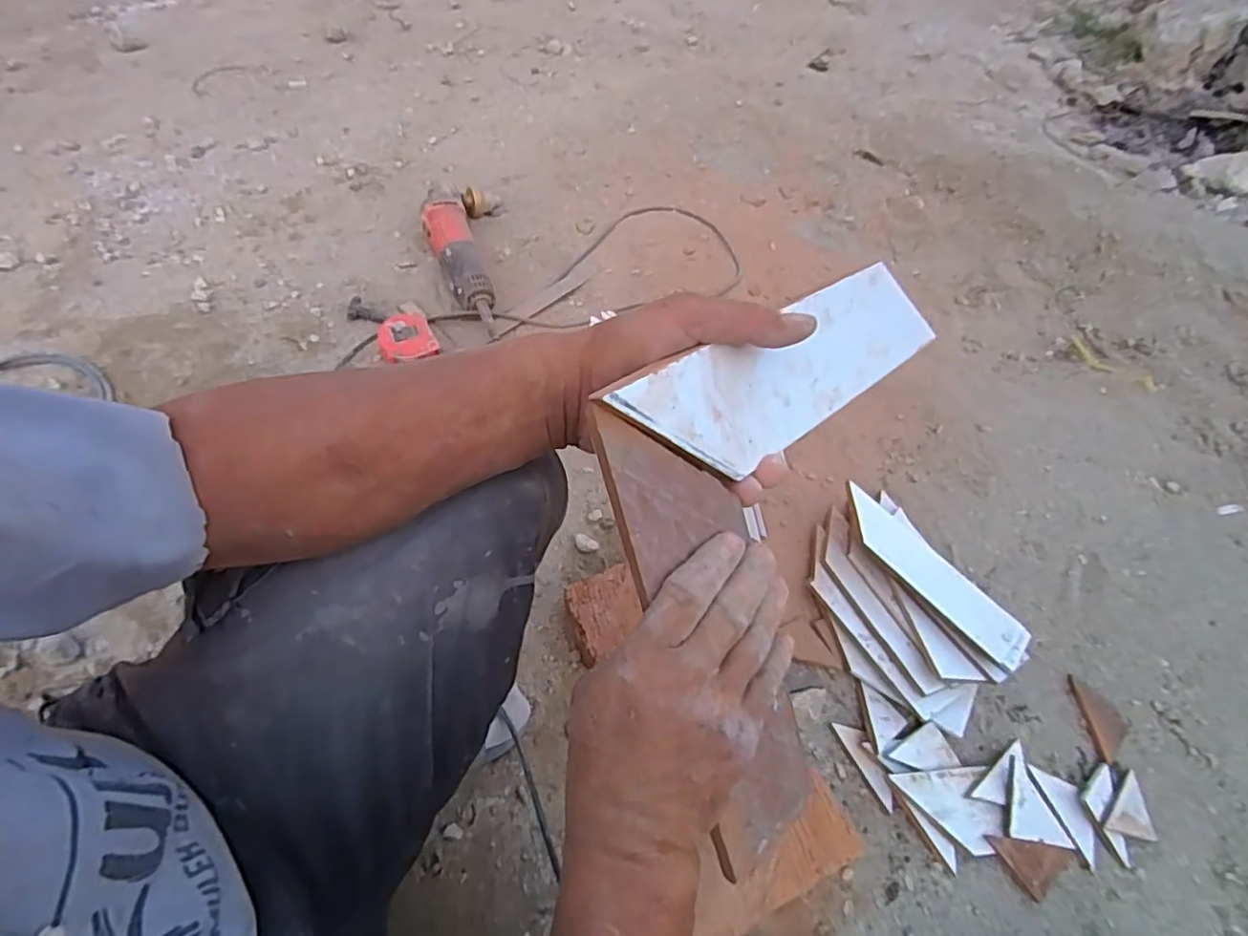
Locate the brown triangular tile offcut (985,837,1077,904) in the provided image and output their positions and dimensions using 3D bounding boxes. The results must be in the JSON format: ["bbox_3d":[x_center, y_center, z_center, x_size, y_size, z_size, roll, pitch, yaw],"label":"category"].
[{"bbox_3d":[0.390,0.379,0.588,0.087,0.011,0.046,9,56,1],"label":"brown triangular tile offcut"}]

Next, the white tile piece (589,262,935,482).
[{"bbox_3d":[0.105,-0.059,0.356,0.282,0.071,0.005,-30,24,-35],"label":"white tile piece"}]

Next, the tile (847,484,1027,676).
[{"bbox_3d":[0.342,0.114,0.704,0.089,0.012,0.240,-21,56,-40],"label":"tile"}]

